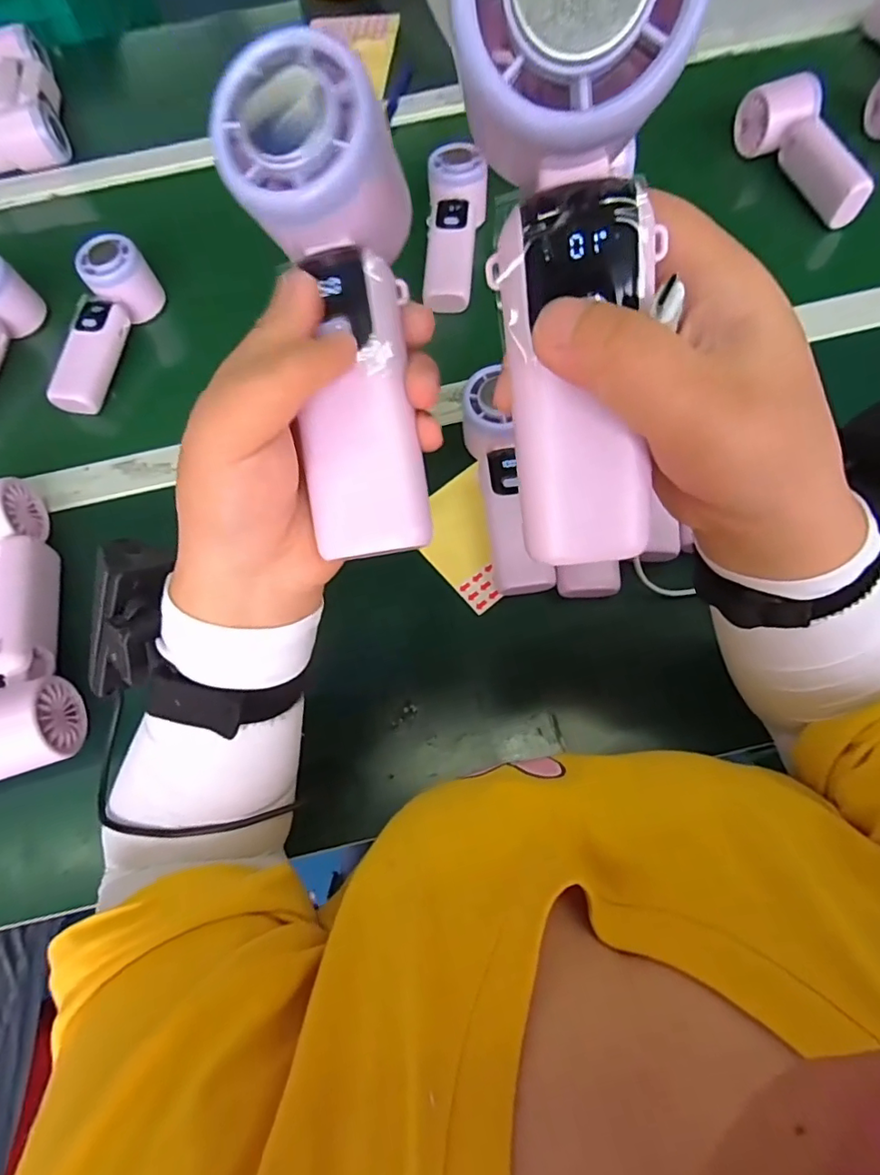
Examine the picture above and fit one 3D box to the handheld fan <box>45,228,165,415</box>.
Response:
[{"bbox_3d":[-0.303,-0.233,0.489,0.064,0.060,0.170,4,68,5],"label":"handheld fan"}]

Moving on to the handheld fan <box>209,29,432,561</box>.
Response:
[{"bbox_3d":[-0.034,-0.094,0.193,0.054,0.038,0.163,-9,97,0],"label":"handheld fan"}]

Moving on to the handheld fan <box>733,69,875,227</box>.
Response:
[{"bbox_3d":[0.351,-0.424,0.517,0.044,0.055,0.168,-15,68,-3],"label":"handheld fan"}]

